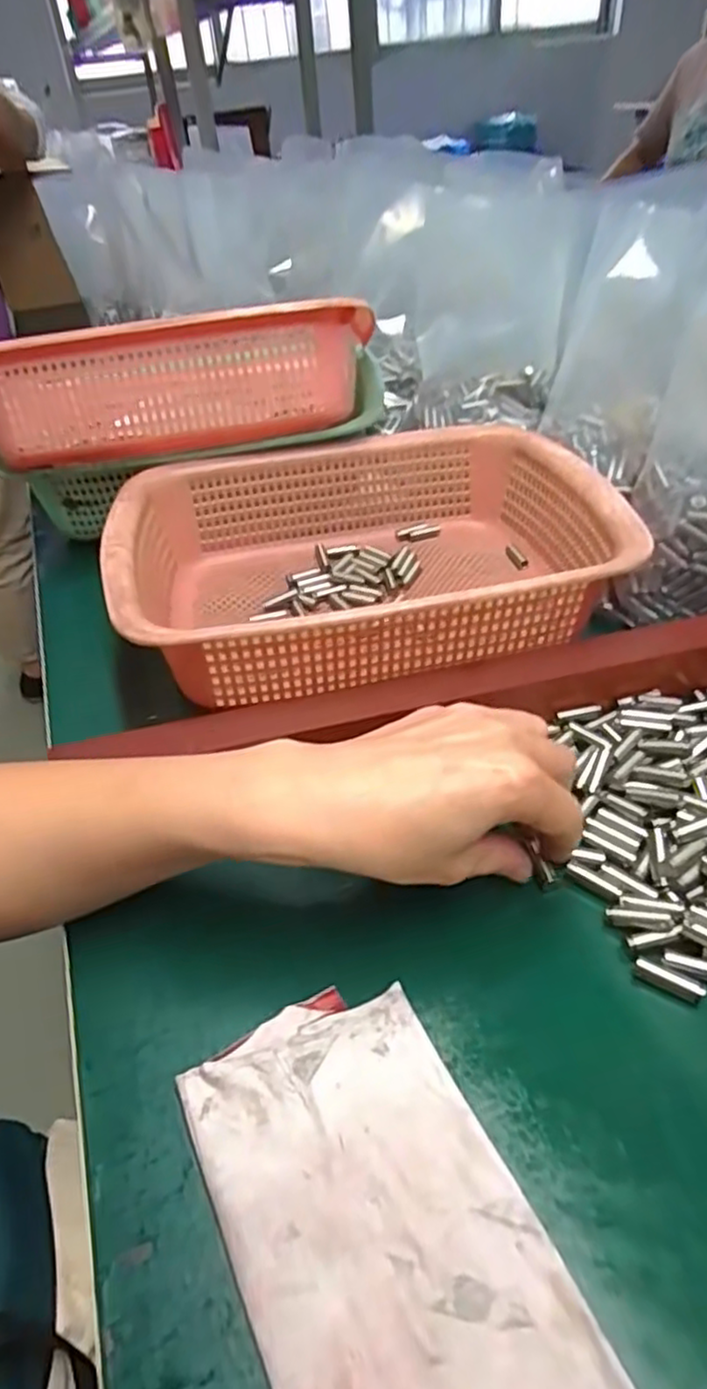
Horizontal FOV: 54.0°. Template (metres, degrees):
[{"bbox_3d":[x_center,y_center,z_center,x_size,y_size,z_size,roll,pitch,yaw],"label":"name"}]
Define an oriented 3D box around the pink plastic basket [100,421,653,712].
[{"bbox_3d":[0.008,-0.089,0.441,0.294,0.103,0.218,-11,41,-6],"label":"pink plastic basket"}]

